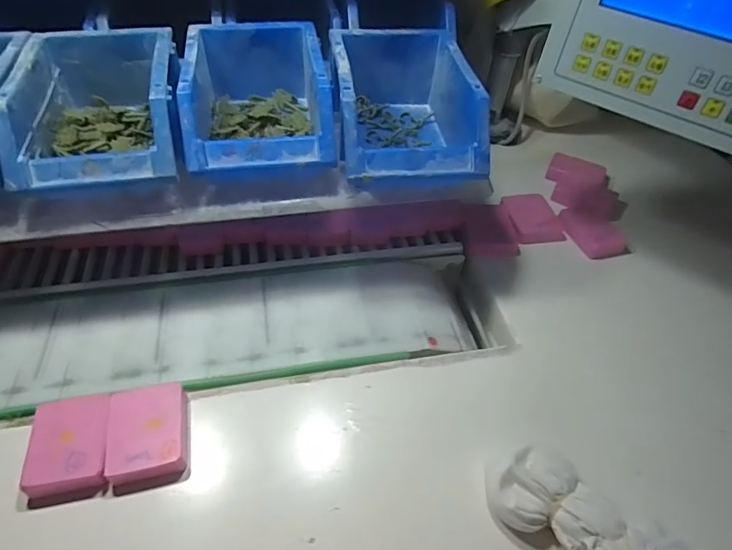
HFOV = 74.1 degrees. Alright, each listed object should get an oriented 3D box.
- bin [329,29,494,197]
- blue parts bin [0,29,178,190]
[{"bbox_3d":[0.034,-0.154,0.455,0.122,0.083,0.178,-3,46,-7],"label":"bin"},{"bbox_3d":[-0.228,-0.145,0.430,0.121,0.084,0.190,-6,47,-10],"label":"blue parts bin"}]

